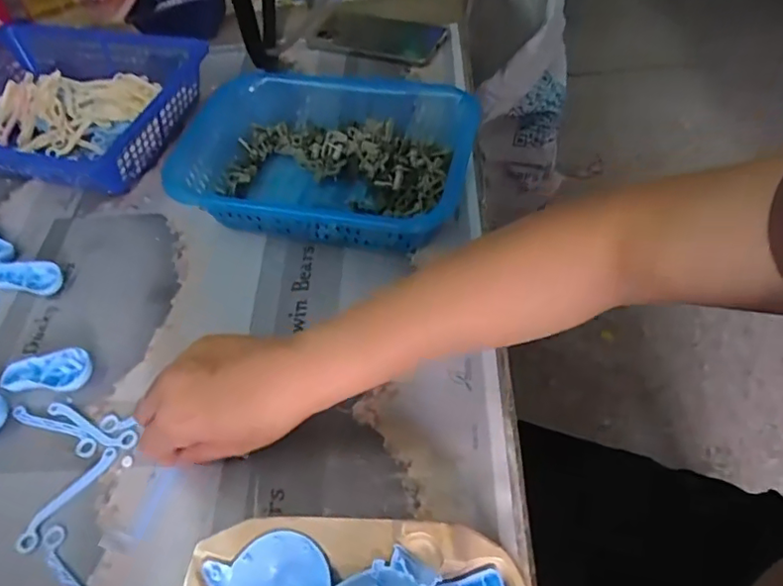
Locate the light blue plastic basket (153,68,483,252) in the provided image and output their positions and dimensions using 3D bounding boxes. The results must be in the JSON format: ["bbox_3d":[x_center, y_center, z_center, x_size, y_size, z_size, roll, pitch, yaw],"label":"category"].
[{"bbox_3d":[-0.057,-0.116,0.518,0.247,0.072,0.181,10,54,12],"label":"light blue plastic basket"}]

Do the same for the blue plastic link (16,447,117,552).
[{"bbox_3d":[-0.223,0.140,0.385,0.014,0.004,0.079,24,58,21],"label":"blue plastic link"}]

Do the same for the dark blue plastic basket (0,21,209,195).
[{"bbox_3d":[-0.360,-0.202,0.615,0.276,0.066,0.206,10,54,12],"label":"dark blue plastic basket"}]

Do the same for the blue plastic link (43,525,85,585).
[{"bbox_3d":[-0.203,0.181,0.354,0.017,0.004,0.080,-36,58,-20],"label":"blue plastic link"}]

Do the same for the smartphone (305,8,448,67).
[{"bbox_3d":[-0.024,-0.321,0.695,0.172,0.011,0.096,18,57,18],"label":"smartphone"}]

